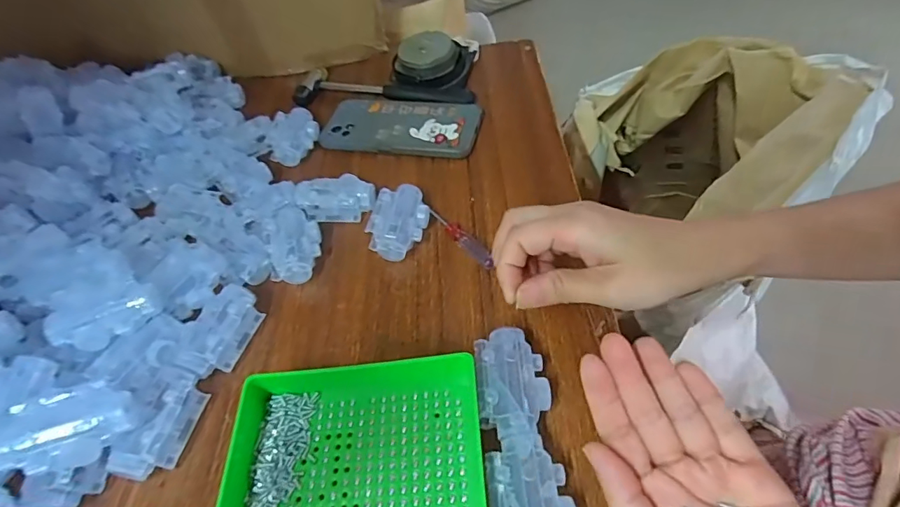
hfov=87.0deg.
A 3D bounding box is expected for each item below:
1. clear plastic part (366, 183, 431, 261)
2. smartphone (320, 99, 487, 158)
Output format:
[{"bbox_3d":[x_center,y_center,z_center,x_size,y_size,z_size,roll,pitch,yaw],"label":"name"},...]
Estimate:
[{"bbox_3d":[-0.043,-0.027,0.411,0.045,0.027,0.067,5,52,11],"label":"clear plastic part"},{"bbox_3d":[-0.052,-0.137,0.505,0.165,0.008,0.081,10,57,15],"label":"smartphone"}]

